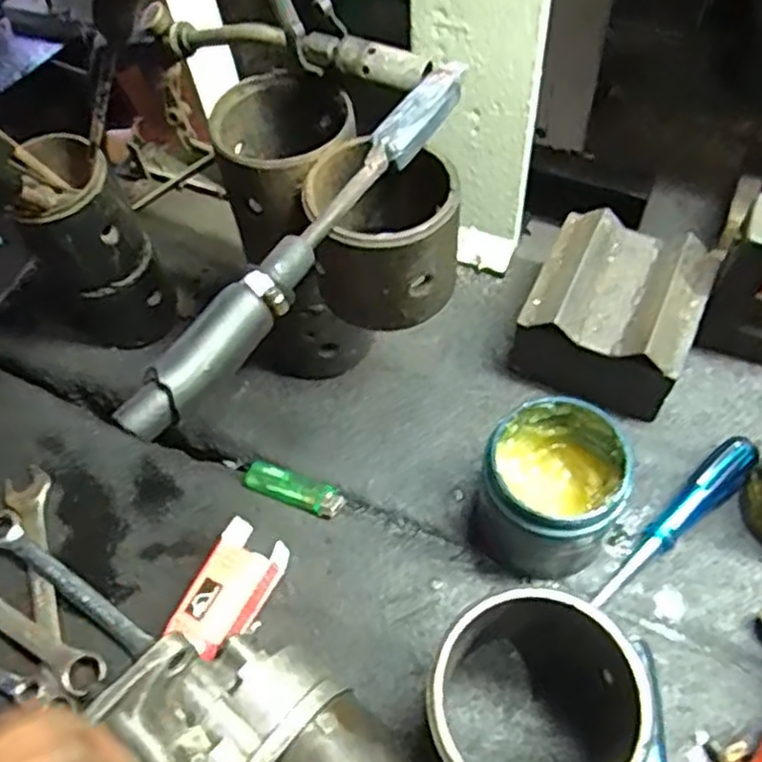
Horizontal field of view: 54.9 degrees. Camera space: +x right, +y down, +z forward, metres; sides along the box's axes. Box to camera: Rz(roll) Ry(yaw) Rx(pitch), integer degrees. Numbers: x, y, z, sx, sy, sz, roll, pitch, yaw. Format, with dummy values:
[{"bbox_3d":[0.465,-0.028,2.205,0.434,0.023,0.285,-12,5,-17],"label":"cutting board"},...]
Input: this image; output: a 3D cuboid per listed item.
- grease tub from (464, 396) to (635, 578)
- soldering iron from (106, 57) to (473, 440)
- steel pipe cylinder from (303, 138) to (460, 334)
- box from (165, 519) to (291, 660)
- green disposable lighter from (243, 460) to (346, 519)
[{"bbox_3d":[0.110,0.073,0.494,0.087,0.100,0.089,-2,57,3],"label":"grease tub"},{"bbox_3d":[-0.034,-0.076,0.380,0.027,0.032,0.267,29,64,21],"label":"soldering iron"},{"bbox_3d":[0.000,-0.087,0.434,0.091,0.090,0.085,-7,57,0],"label":"steel pipe cylinder"},{"bbox_3d":[-0.103,0.146,0.509,0.045,0.040,0.088,23,62,18],"label":"box"},{"bbox_3d":[-0.067,0.082,0.561,0.080,0.009,0.024,19,60,16],"label":"green disposable lighter"}]

